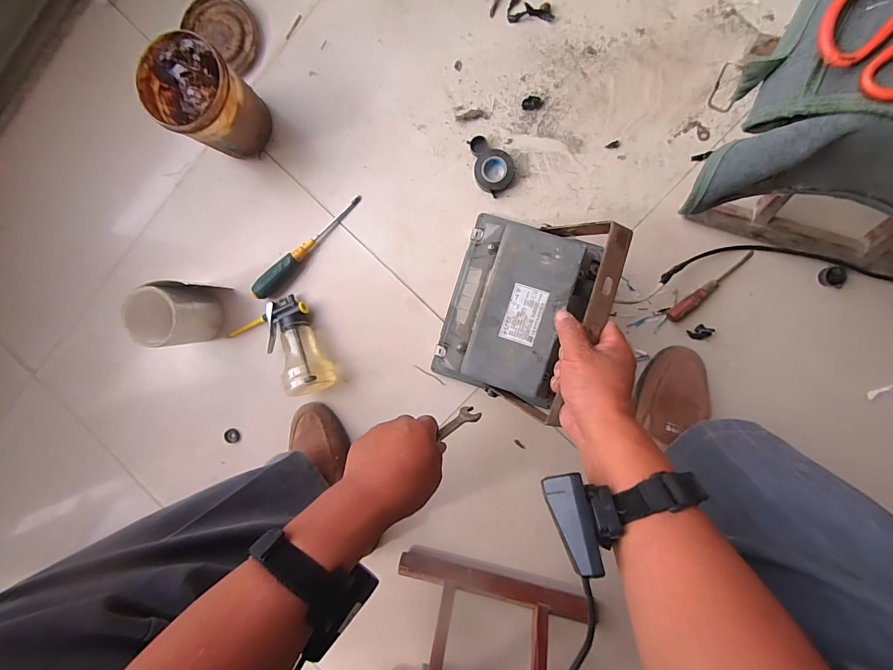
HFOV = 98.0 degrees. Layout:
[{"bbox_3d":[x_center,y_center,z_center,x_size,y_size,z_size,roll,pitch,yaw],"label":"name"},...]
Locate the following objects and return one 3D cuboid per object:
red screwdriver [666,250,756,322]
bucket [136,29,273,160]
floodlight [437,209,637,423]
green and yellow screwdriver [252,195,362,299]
[{"bbox_3d":[0.382,-0.073,0.557,0.144,0.015,0.020,-43,90,7],"label":"red screwdriver"},{"bbox_3d":[-0.335,-0.334,0.569,0.116,0.146,0.112,0,95,6],"label":"bucket"},{"bbox_3d":[0.081,-0.030,0.490,0.173,0.196,0.226,19,97,6],"label":"floodlight"},{"bbox_3d":[-0.224,-0.141,0.614,0.225,0.034,0.026,-44,89,7],"label":"green and yellow screwdriver"}]

